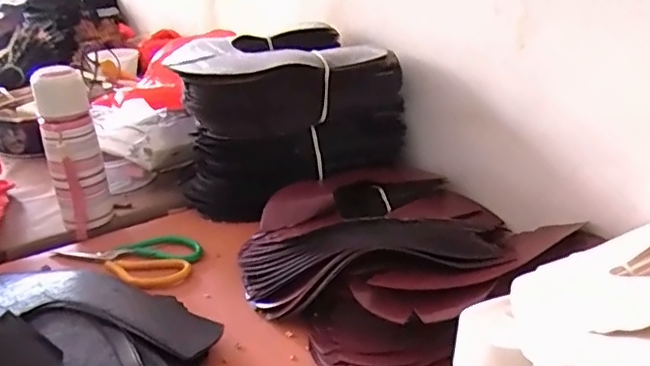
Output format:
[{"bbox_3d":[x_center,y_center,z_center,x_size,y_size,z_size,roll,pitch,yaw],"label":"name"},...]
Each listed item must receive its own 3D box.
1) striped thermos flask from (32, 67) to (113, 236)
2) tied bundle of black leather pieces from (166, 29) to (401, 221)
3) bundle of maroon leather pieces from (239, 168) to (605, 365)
[{"bbox_3d":[-0.330,-0.036,0.741,0.064,0.217,0.051,-17,29,-29],"label":"striped thermos flask"},{"bbox_3d":[-0.053,-0.089,0.829,0.289,0.223,0.195,-20,31,-34],"label":"tied bundle of black leather pieces"},{"bbox_3d":[0.084,0.073,0.646,0.322,0.088,0.334,-18,30,-31],"label":"bundle of maroon leather pieces"}]

